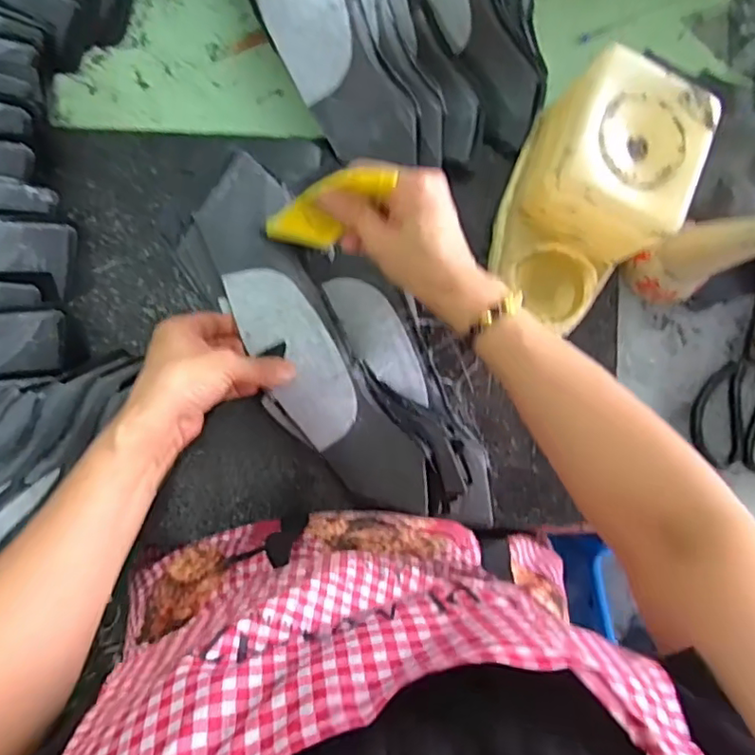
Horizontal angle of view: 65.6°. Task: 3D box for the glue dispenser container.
[{"bbox_3d":[0.158,-0.129,0.448,0.105,0.107,0.191,24,88,-7],"label":"glue dispenser container"}]

